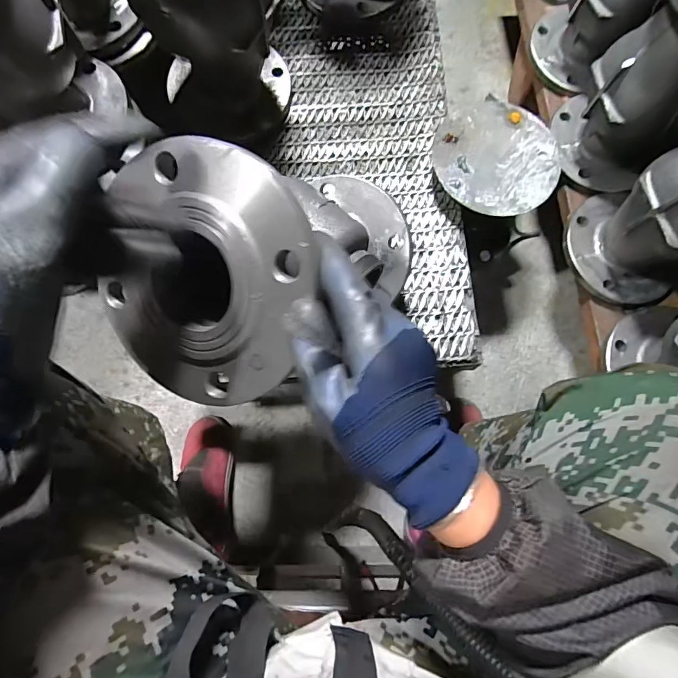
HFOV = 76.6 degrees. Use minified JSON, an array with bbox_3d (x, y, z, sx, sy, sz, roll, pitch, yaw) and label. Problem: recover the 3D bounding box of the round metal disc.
[{"bbox_3d":[0.210,-0.244,0.575,0.156,0.009,0.165,0,76,-1],"label":"round metal disc"}]

